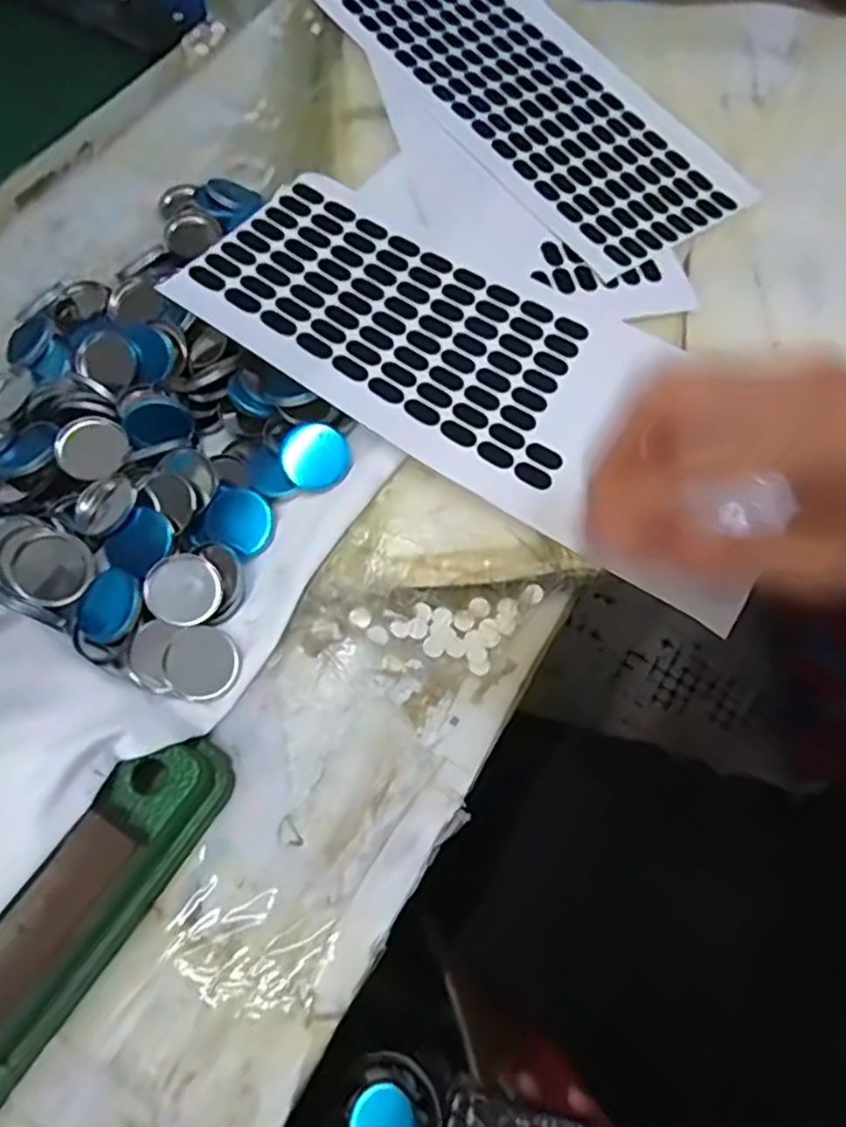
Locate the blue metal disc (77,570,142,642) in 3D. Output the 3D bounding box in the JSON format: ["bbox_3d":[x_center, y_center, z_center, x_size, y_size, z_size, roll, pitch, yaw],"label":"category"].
[{"bbox_3d":[-0.135,0.017,0.299,0.028,0.010,0.032,-3,66,-2],"label":"blue metal disc"}]

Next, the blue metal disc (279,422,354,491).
[{"bbox_3d":[-0.049,-0.048,0.314,0.031,0.008,0.031,1,78,-3],"label":"blue metal disc"}]

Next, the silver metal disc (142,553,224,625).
[{"bbox_3d":[-0.103,0.011,0.299,0.031,0.004,0.031,6,76,-25],"label":"silver metal disc"}]

